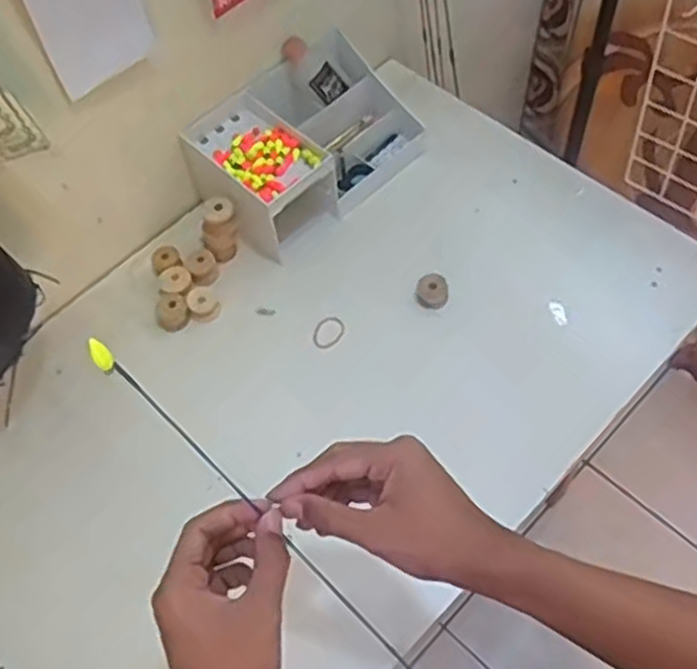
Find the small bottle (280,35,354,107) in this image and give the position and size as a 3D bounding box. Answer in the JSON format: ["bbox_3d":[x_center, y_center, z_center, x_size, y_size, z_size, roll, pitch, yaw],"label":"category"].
[{"bbox_3d":[-0.038,-0.297,0.871,0.033,0.098,0.041,-28,53,31],"label":"small bottle"}]

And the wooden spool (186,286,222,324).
[{"bbox_3d":[-0.151,-0.032,0.805,0.031,0.025,0.030,-2,59,3],"label":"wooden spool"}]

